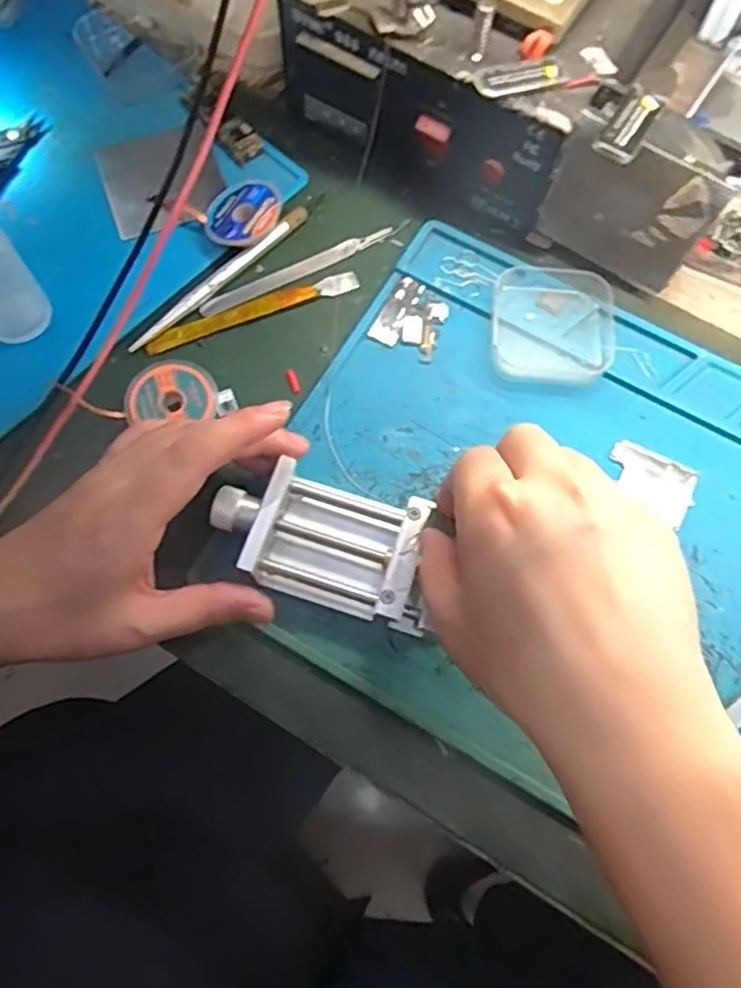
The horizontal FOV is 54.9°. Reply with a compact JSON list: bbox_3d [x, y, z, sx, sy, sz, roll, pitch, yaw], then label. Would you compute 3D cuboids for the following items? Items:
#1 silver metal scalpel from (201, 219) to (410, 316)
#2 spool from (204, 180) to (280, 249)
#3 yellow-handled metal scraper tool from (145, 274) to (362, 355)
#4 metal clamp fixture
[{"bbox_3d":[-0.037,-0.131,0.407,0.128,0.004,0.011,-26,74,-9],"label":"silver metal scalpel"},{"bbox_3d":[-0.073,-0.157,0.406,0.041,0.016,0.036,-35,76,-12],"label":"spool"},{"bbox_3d":[-0.065,-0.103,0.397,0.122,0.006,0.014,-19,73,-7],"label":"yellow-handled metal scraper tool"},{"bbox_3d":[-0.022,0.022,0.332,0.102,0.027,0.054,16,73,6],"label":"metal clamp fixture"}]

